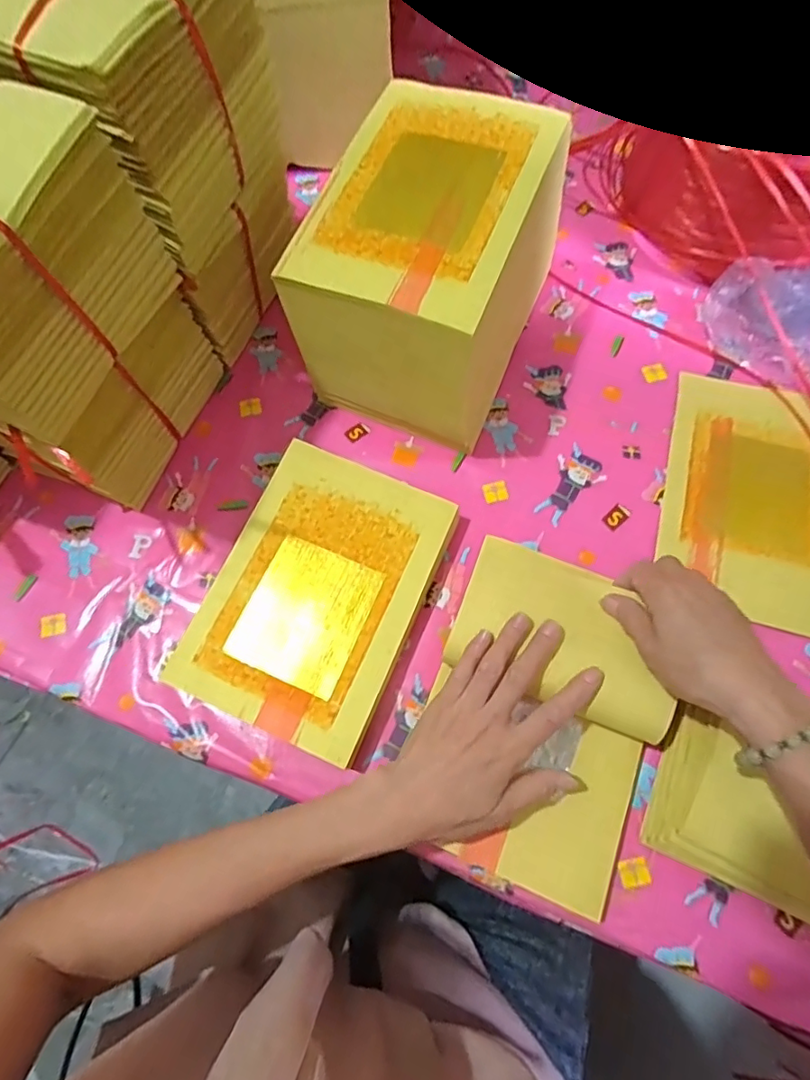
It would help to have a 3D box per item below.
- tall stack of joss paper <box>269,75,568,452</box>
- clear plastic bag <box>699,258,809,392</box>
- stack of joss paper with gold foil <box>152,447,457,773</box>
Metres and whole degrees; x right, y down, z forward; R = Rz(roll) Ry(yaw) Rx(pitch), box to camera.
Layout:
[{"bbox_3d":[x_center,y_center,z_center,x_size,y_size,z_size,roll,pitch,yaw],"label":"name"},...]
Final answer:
[{"bbox_3d":[0.022,-0.226,0.486,0.168,0.163,0.239,21,72,8],"label":"tall stack of joss paper"},{"bbox_3d":[0.356,-0.210,0.502,0.142,0.102,0.089,22,72,8],"label":"clear plastic bag"},{"bbox_3d":[-0.071,0.044,0.463,0.162,0.030,0.225,23,72,9],"label":"stack of joss paper with gold foil"}]

